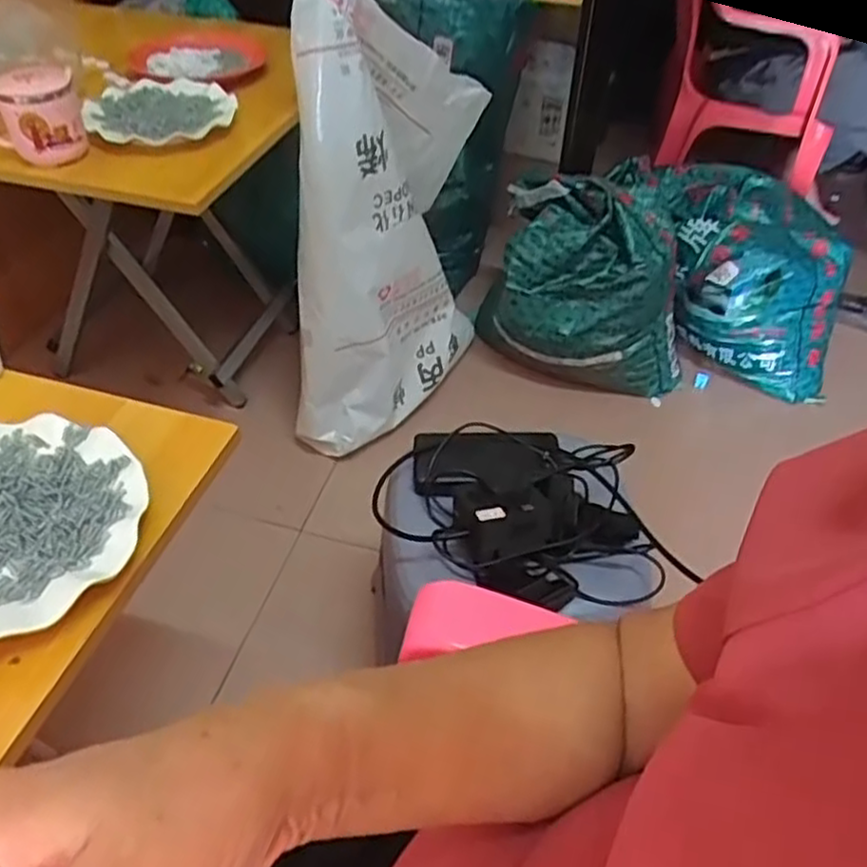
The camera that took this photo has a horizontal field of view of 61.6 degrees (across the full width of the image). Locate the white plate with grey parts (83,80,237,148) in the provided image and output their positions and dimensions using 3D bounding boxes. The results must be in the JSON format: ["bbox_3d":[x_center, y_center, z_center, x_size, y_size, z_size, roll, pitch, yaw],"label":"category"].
[{"bbox_3d":[-0.337,-0.395,0.902,0.174,0.024,0.169,3,46,-3],"label":"white plate with grey parts"}]

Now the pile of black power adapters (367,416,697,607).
[{"bbox_3d":[0.086,0.066,0.736,0.288,0.075,0.193,12,46,6],"label":"pile of black power adapters"}]

